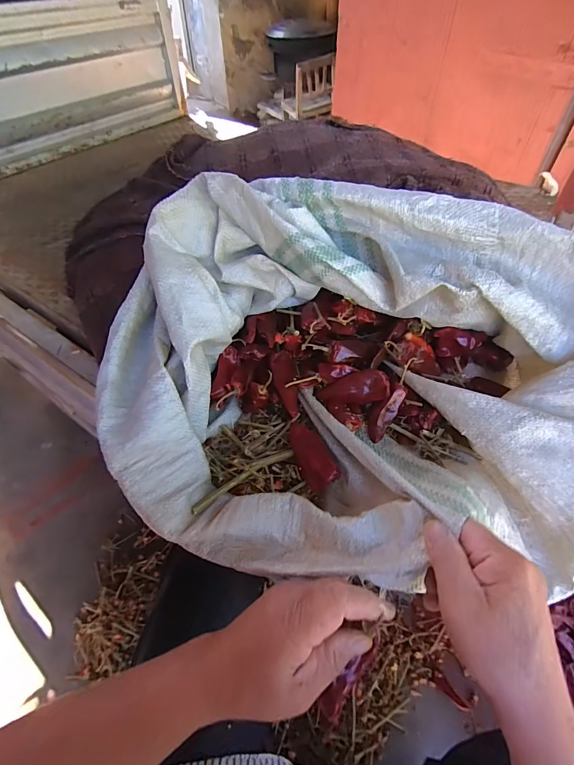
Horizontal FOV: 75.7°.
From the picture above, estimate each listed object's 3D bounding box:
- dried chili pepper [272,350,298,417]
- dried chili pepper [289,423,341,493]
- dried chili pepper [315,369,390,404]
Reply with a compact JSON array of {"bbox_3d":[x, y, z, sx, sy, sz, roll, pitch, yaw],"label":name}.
[{"bbox_3d":[-0.002,0.001,0.451,0.030,0.024,0.087,-2,50,-2],"label":"dried chili pepper"},{"bbox_3d":[0.027,0.074,0.383,0.032,0.023,0.071,-24,76,-19],"label":"dried chili pepper"},{"bbox_3d":[0.080,0.008,0.446,0.085,0.029,0.026,-11,48,19],"label":"dried chili pepper"}]

